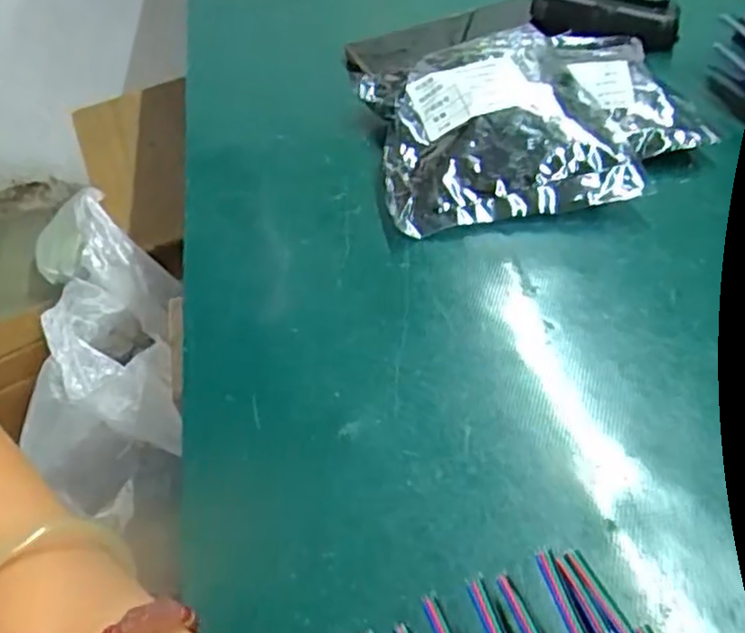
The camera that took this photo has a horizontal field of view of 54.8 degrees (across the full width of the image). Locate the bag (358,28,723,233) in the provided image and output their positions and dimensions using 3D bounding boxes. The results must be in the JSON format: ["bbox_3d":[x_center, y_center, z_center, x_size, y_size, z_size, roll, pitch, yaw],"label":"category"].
[{"bbox_3d":[0.098,-0.129,0.451,0.202,0.043,0.173,-11,46,-5],"label":"bag"}]

